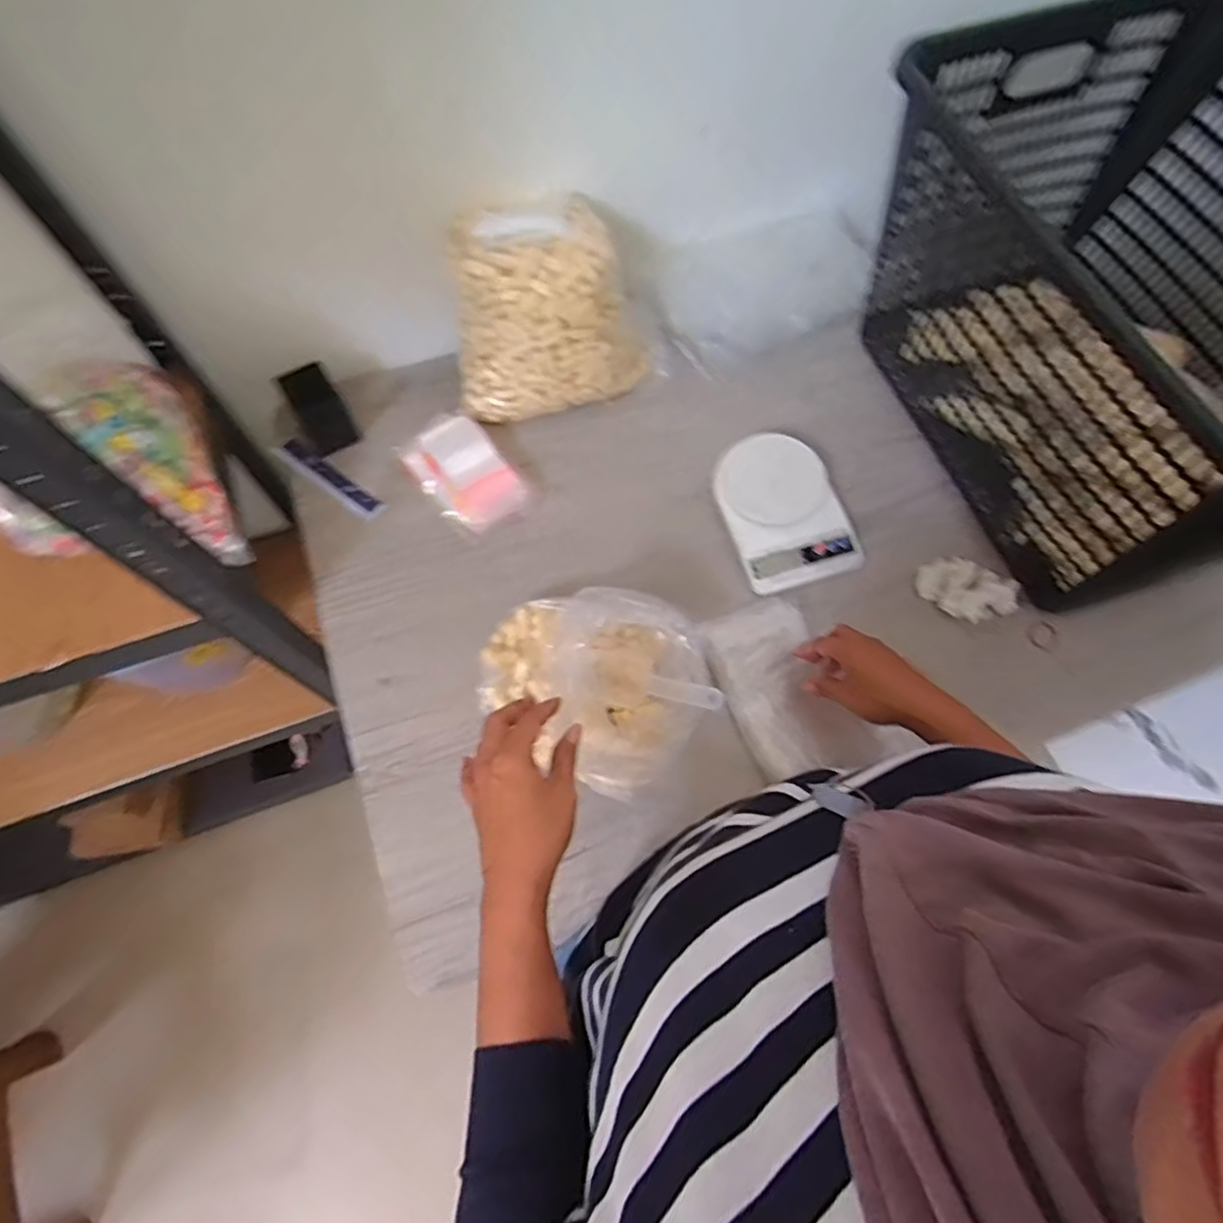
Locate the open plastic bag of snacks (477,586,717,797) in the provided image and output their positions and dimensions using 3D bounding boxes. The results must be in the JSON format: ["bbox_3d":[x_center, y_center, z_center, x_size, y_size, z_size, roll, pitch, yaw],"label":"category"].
[{"bbox_3d":[-0.016,0.055,0.652,0.208,0.102,0.178,28,70,9],"label":"open plastic bag of snacks"}]

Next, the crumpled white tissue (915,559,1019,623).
[{"bbox_3d":[0.386,-0.024,0.728,0.101,0.020,0.064,21,69,6],"label":"crumpled white tissue"}]

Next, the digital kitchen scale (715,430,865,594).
[{"bbox_3d":[0.195,-0.117,0.763,0.132,0.036,0.177,-17,70,-8],"label":"digital kitchen scale"}]

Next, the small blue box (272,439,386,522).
[{"bbox_3d":[-0.327,-0.155,0.781,0.155,0.006,0.027,34,82,11],"label":"small blue box"}]

